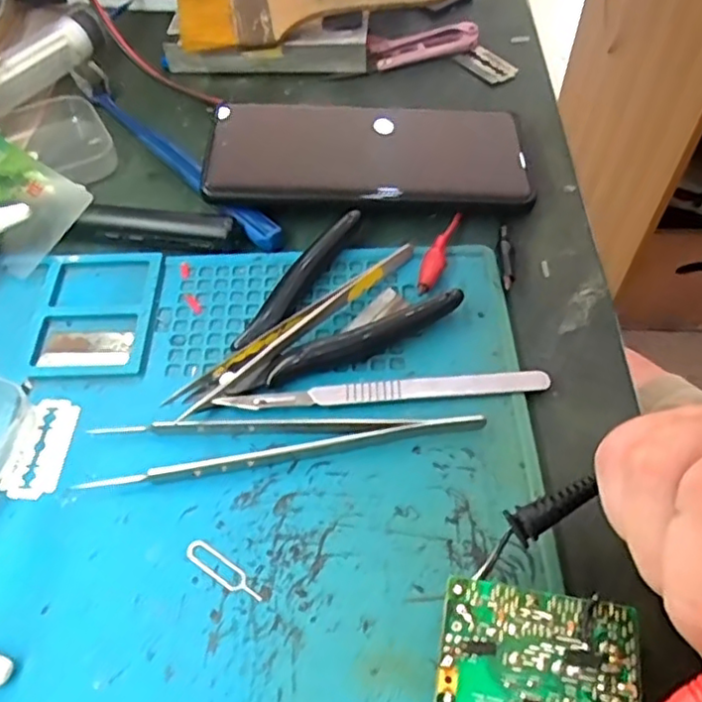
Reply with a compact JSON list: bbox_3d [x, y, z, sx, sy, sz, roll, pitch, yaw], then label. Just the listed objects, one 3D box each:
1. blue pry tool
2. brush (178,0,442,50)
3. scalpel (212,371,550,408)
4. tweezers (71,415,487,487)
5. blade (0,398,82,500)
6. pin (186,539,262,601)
[{"bbox_3d":[-0.092,-0.102,0.350,0.015,0.010,0.165,-36,61,-21],"label":"blue pry tool"},{"bbox_3d":[-0.022,-0.208,0.396,0.161,0.015,0.064,-5,61,-2],"label":"brush"},{"bbox_3d":[0.014,0.017,0.266,0.131,0.005,0.010,-4,55,-1],"label":"scalpel"},{"bbox_3d":[-0.026,0.034,0.253,0.151,0.009,0.025,-5,55,-2],"label":"tweezers"},{"bbox_3d":[-0.122,0.038,0.257,0.021,0.004,0.042,7,55,7],"label":"blade"},{"bbox_3d":[-0.044,0.077,0.229,0.032,0.004,0.009,30,59,18],"label":"pin"}]

